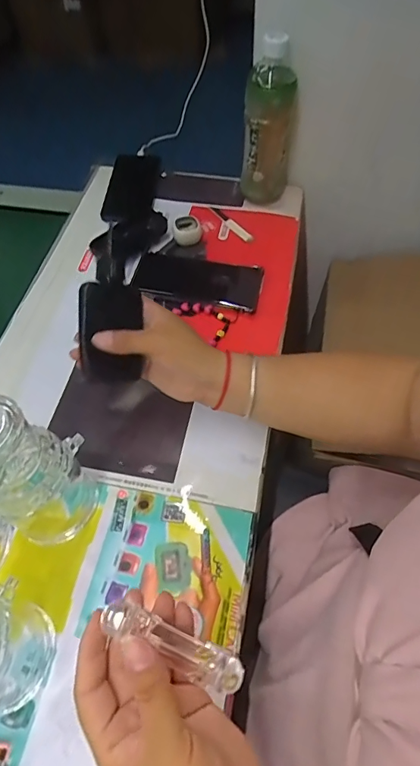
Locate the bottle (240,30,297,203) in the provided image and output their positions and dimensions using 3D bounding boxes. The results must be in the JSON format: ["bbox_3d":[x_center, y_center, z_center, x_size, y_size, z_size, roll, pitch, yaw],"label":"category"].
[{"bbox_3d":[0.076,-0.330,0.589,0.063,0.200,0.058,5,57,4],"label":"bottle"}]

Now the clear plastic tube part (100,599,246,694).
[{"bbox_3d":[-0.019,0.153,0.262,0.091,0.018,0.021,36,59,-15],"label":"clear plastic tube part"}]

